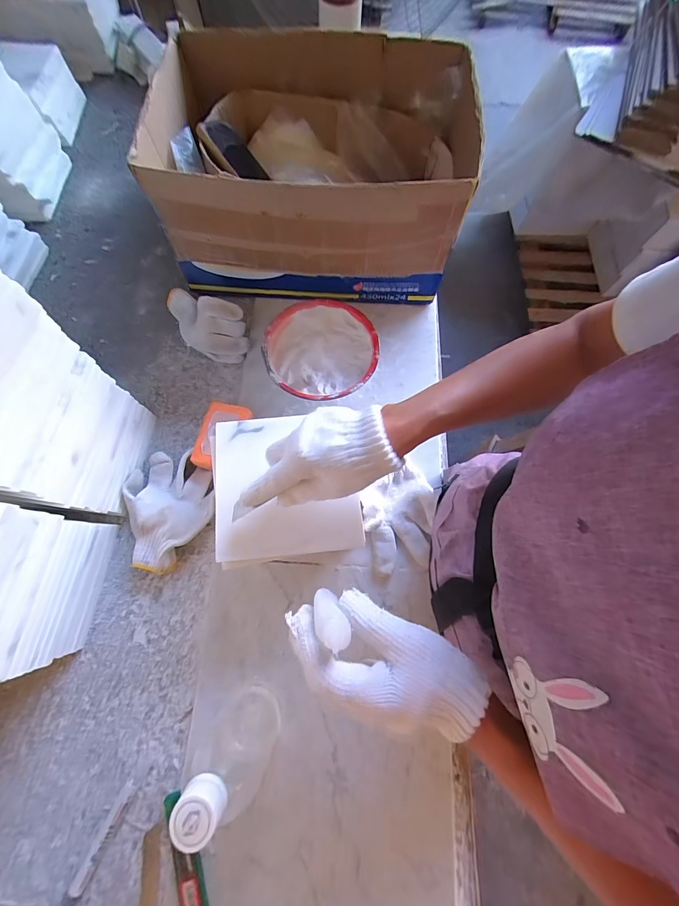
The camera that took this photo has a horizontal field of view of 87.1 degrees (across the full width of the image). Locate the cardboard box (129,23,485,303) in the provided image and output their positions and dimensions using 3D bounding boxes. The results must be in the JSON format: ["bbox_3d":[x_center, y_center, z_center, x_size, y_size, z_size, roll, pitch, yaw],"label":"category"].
[{"bbox_3d":[-0.034,-0.409,0.554,0.412,0.221,0.296,6,74,0],"label":"cardboard box"}]

